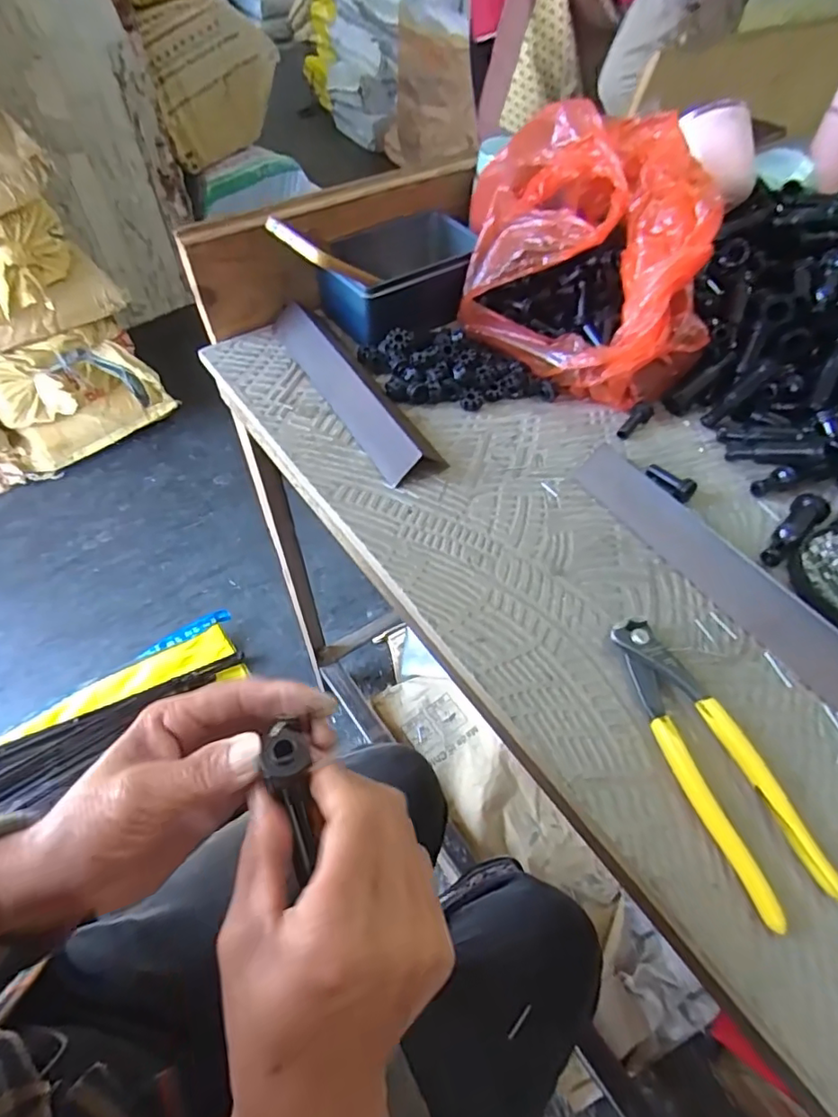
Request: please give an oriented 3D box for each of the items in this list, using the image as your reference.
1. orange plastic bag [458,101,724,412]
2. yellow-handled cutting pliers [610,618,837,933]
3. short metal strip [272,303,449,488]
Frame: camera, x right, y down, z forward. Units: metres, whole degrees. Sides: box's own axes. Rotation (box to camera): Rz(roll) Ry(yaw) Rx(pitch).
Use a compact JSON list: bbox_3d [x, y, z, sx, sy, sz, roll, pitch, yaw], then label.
[{"bbox_3d":[0.143,-0.261,0.488,0.204,0.137,0.226,10,54,6],"label":"orange plastic bag"},{"bbox_3d":[0.160,0.106,0.315,0.046,0.015,0.161,-17,56,-13],"label":"yellow-handled cutting pliers"},{"bbox_3d":[-0.057,-0.152,0.485,0.052,0.035,0.236,-25,58,-18],"label":"short metal strip"}]

